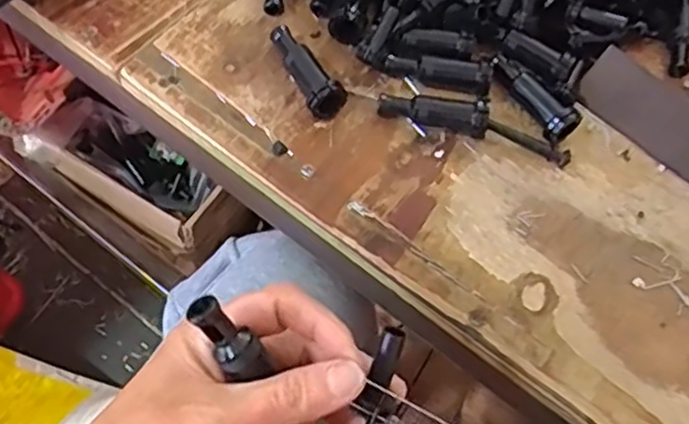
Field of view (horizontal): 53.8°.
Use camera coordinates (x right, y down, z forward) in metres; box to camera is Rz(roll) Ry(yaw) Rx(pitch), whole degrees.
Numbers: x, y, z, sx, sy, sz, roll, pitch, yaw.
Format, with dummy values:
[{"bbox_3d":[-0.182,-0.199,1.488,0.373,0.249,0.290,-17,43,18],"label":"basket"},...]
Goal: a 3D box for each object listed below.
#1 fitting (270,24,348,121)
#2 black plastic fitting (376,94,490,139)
[{"bbox_3d":[-0.022,-0.088,0.415,0.024,0.024,0.063,-22,69,-16],"label":"fitting"},{"bbox_3d":[0.054,-0.060,0.412,0.066,0.019,0.019,18,64,2],"label":"black plastic fitting"}]

